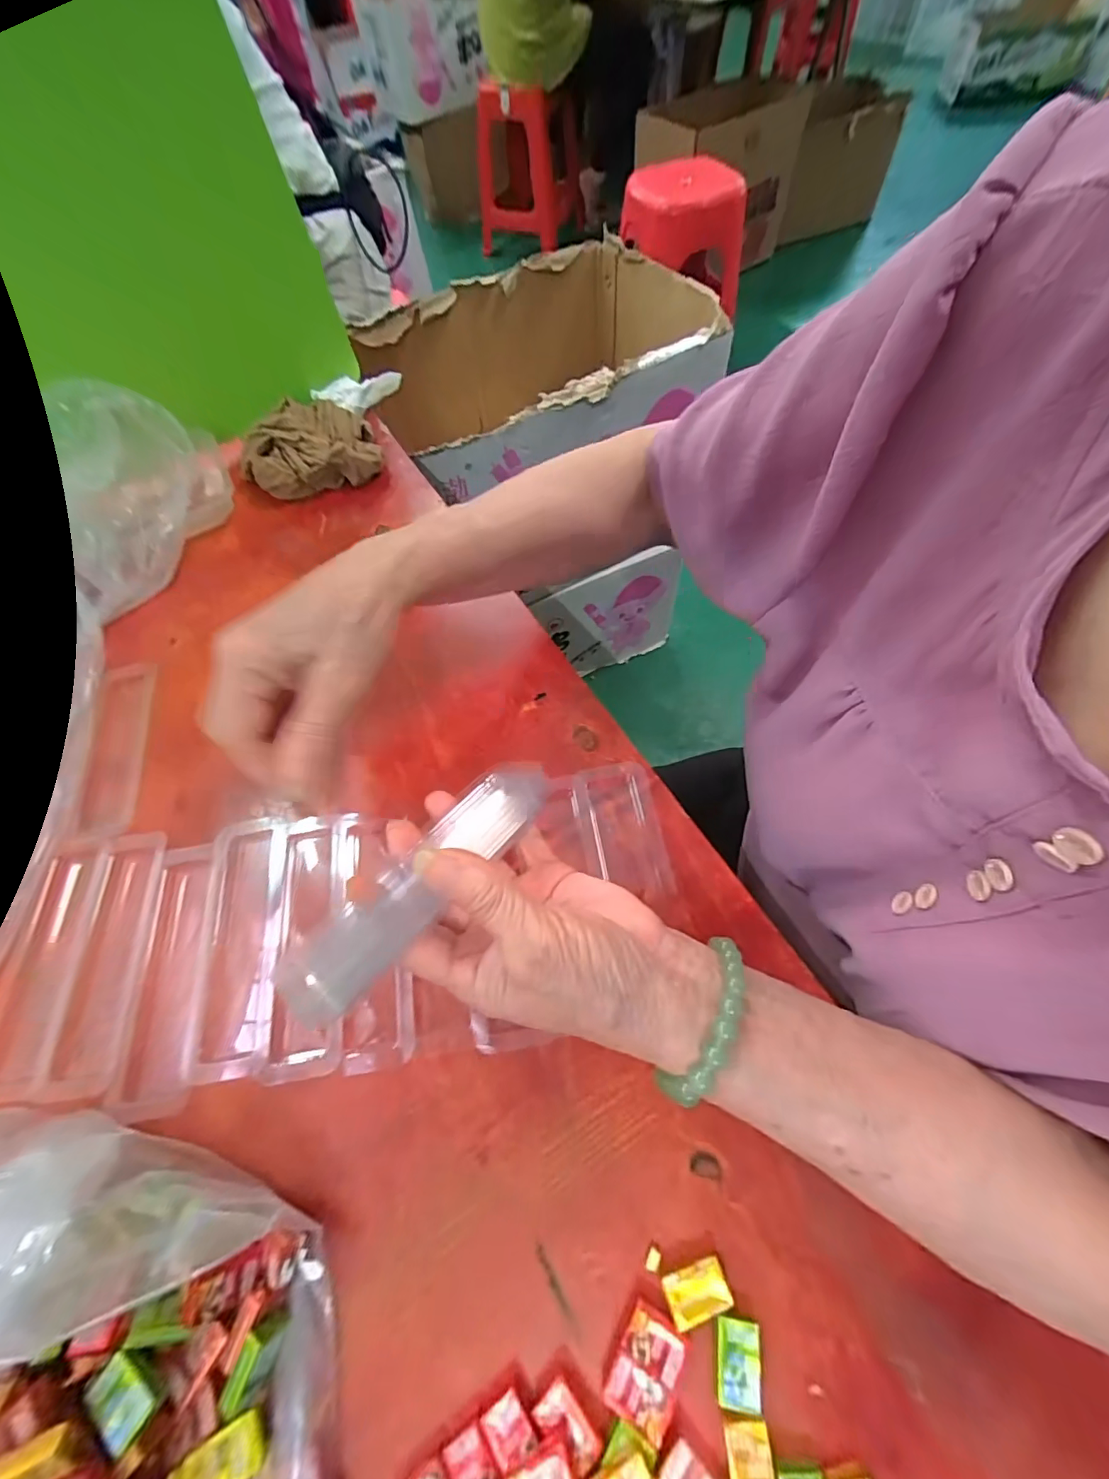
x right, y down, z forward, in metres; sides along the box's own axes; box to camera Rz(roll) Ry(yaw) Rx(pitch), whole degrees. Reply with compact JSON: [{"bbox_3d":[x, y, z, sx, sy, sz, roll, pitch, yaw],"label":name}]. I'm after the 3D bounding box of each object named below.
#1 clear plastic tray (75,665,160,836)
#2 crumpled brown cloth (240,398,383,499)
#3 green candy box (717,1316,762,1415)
[{"bbox_3d":[-0.313,0.004,0.347,0.037,0.008,0.138,-13,63,-3],"label":"clear plastic tray"},{"bbox_3d":[-0.232,-0.274,0.453,0.123,0.045,0.099,-25,64,-9],"label":"crumpled brown cloth"},{"bbox_3d":[0.075,0.251,0.196,0.017,0.006,0.025,9,64,8],"label":"green candy box"}]

